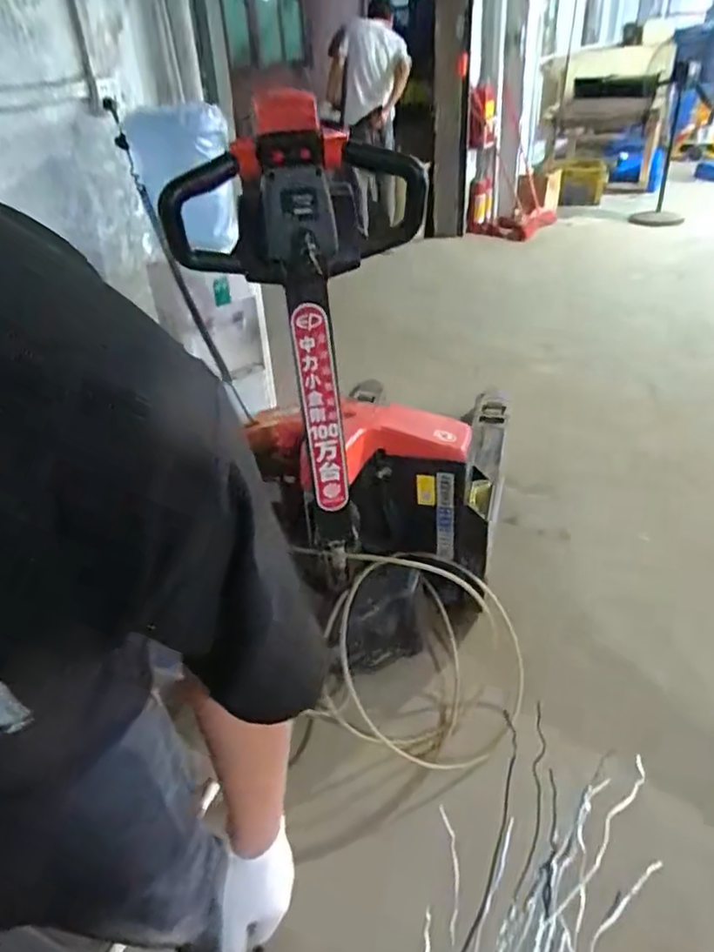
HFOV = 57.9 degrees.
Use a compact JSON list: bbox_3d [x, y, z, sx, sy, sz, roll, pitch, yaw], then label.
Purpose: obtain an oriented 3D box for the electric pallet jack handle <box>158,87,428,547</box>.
[{"bbox_3d":[-0.072,-0.197,1.120,0.400,0.831,0.124,-14,35,-16],"label":"electric pallet jack handle"}]

